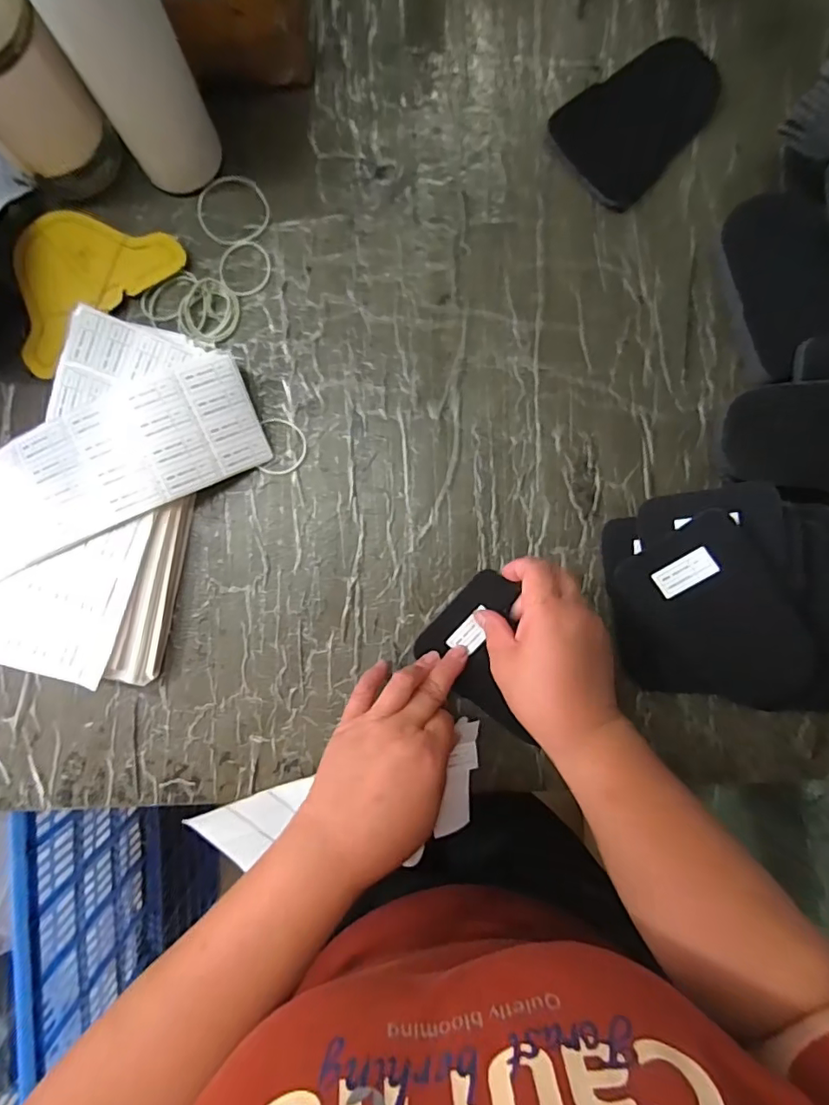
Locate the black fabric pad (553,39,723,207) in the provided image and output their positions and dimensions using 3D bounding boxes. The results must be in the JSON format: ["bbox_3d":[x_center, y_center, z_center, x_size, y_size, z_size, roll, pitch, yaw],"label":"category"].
[{"bbox_3d":[0.181,-0.341,0.415,0.122,0.011,0.088,-37,96,8],"label":"black fabric pad"}]

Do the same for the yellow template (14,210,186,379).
[{"bbox_3d":[-0.259,-0.209,0.402,0.091,0.009,0.142,43,87,-5],"label":"yellow template"}]

